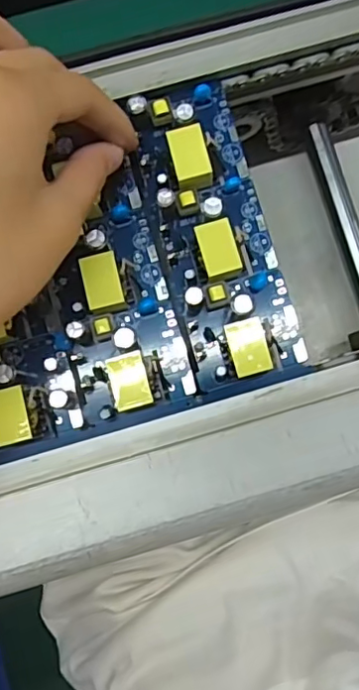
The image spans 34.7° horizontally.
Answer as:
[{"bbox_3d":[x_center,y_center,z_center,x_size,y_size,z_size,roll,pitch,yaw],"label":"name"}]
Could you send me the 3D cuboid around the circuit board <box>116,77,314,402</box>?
[{"bbox_3d":[0.015,-0.048,0.241,0.047,0.026,0.133,-16,82,-3],"label":"circuit board"}]

